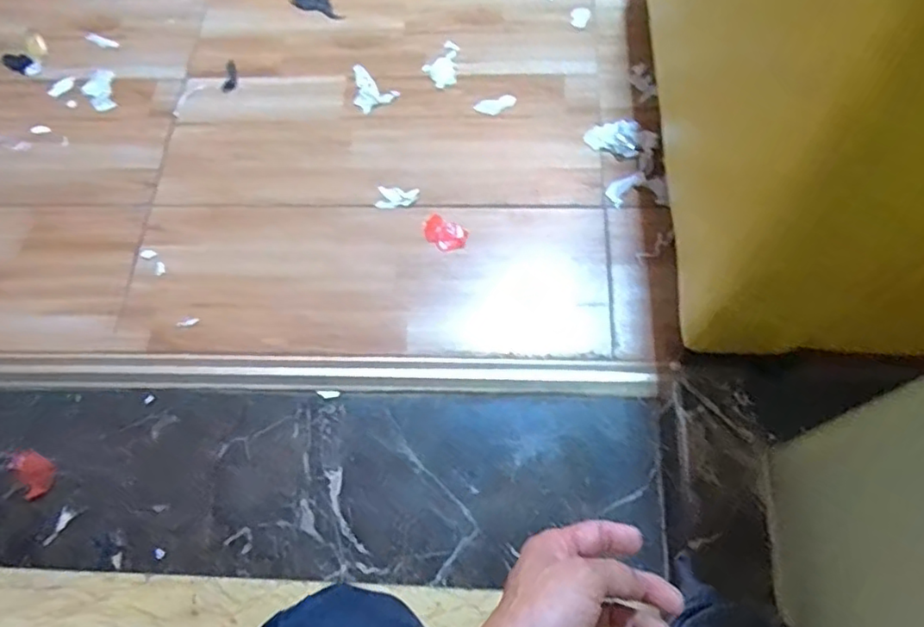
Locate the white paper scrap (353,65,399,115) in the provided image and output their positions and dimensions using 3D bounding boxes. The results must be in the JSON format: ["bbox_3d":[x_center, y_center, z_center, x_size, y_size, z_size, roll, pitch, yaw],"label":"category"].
[{"bbox_3d":[-0.135,-0.318,0.875,0.056,0.004,0.080,-40,72,-13],"label":"white paper scrap"}]

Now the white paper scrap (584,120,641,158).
[{"bbox_3d":[0.202,-0.235,0.818,0.070,0.007,0.058,20,70,10],"label":"white paper scrap"}]

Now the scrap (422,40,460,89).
[{"bbox_3d":[-0.030,-0.355,0.885,0.047,0.004,0.089,3,68,4],"label":"scrap"}]

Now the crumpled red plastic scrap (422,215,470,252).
[{"bbox_3d":[-0.022,-0.100,0.783,0.057,0.005,0.040,28,72,13],"label":"crumpled red plastic scrap"}]

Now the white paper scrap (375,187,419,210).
[{"bbox_3d":[-0.083,-0.148,0.801,0.051,0.005,0.030,4,68,4],"label":"white paper scrap"}]

